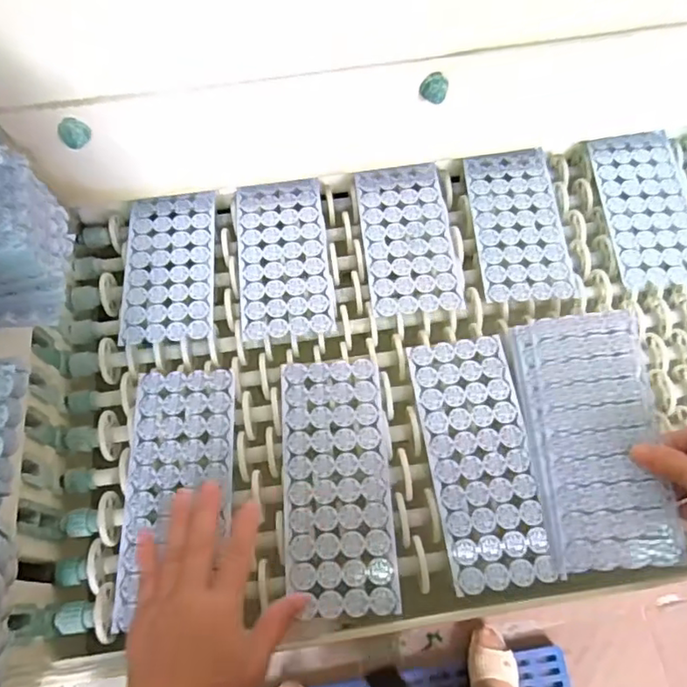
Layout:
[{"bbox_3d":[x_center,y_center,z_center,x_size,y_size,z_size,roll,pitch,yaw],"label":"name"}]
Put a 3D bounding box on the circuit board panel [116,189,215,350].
[{"bbox_3d":[-0.164,-0.077,0.561,0.084,0.009,0.166,-4,65,0],"label":"circuit board panel"}]

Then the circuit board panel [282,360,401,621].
[{"bbox_3d":[-0.006,0.108,0.469,0.082,0.004,0.198,-4,65,0],"label":"circuit board panel"}]

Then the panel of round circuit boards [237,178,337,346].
[{"bbox_3d":[-0.057,-0.083,0.561,0.084,0.005,0.171,-6,65,-1],"label":"panel of round circuit boards"}]

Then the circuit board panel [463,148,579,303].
[{"bbox_3d":[0.168,-0.120,0.571,0.083,0.004,0.172,-3,65,0],"label":"circuit board panel"}]

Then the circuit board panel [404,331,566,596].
[{"bbox_3d":[0.110,0.089,0.476,0.080,0.004,0.200,-8,65,-2],"label":"circuit board panel"}]

